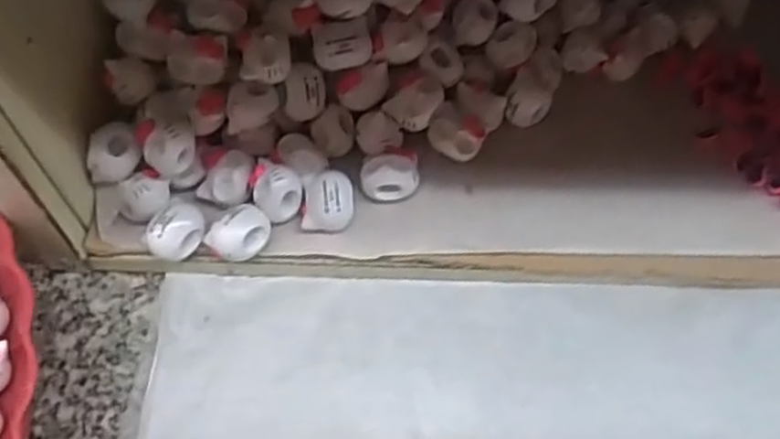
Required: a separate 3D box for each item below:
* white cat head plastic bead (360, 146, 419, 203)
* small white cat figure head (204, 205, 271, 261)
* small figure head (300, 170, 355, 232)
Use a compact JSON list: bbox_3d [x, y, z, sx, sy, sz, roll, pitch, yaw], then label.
[{"bbox_3d":[0.000,-0.018,0.327,0.025,0.018,0.023,-6,61,-4],"label":"white cat head plastic bead"},{"bbox_3d":[-0.062,0.007,0.309,0.016,0.018,0.026,36,66,18],"label":"small white cat figure head"},{"bbox_3d":[-0.026,-0.007,0.318,0.022,0.021,0.023,6,61,3],"label":"small figure head"}]

